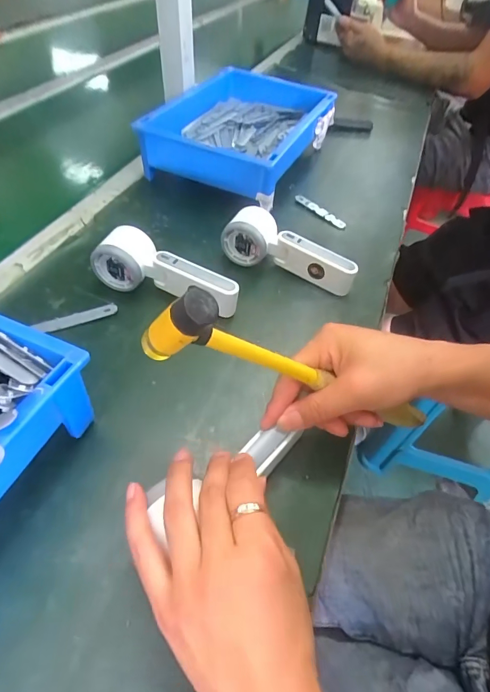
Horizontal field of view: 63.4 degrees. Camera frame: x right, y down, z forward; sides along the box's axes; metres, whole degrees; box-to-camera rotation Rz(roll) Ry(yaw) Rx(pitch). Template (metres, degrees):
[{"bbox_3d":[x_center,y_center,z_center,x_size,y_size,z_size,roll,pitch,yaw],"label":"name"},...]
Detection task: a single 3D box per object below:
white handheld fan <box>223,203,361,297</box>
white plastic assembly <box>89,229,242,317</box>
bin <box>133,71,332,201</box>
[{"bbox_3d":[0.058,-0.119,0.495,0.166,0.057,0.051,20,51,12],"label":"white handheld fan"},{"bbox_3d":[-0.086,-0.082,0.449,0.168,0.059,0.047,17,50,10],"label":"white plastic assembly"},{"bbox_3d":[0.001,-0.356,0.656,0.215,0.085,0.349,20,51,12],"label":"bin"}]

